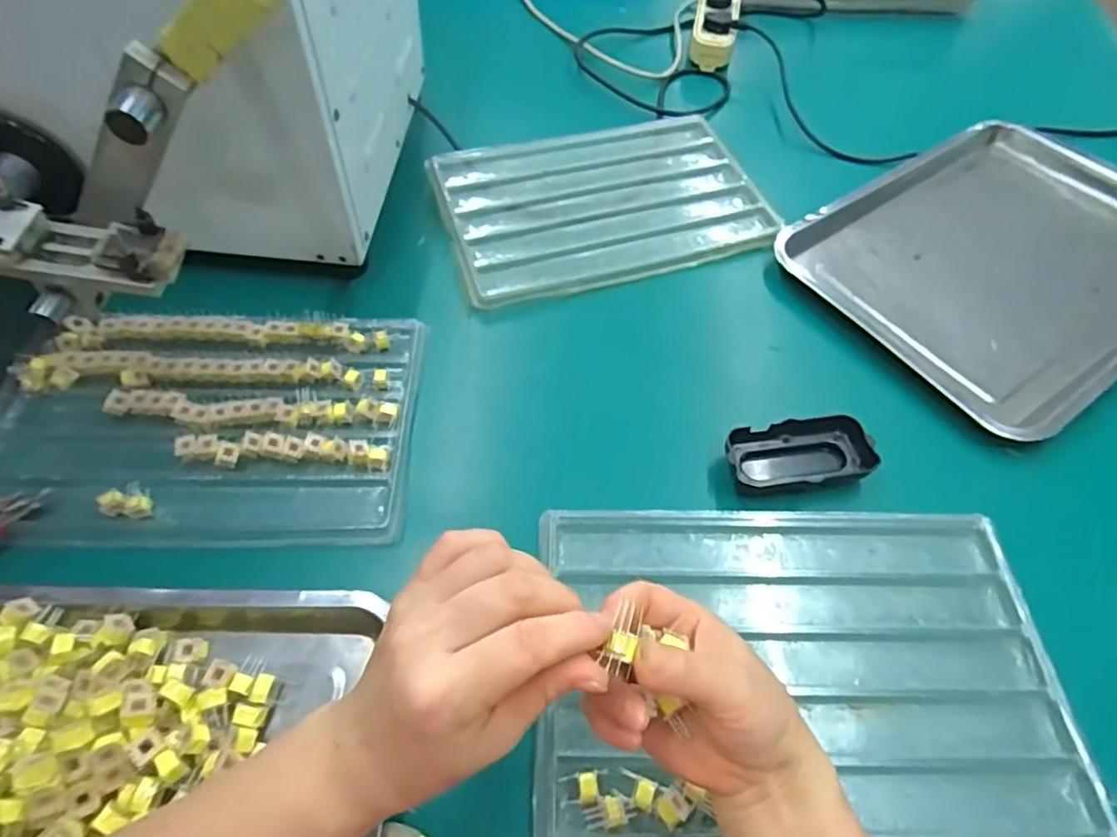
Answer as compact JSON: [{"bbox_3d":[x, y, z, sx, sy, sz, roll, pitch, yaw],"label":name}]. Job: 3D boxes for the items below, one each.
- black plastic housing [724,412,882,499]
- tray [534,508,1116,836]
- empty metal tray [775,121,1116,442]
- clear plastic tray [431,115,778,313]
[{"bbox_3d":[0.185,0.032,0.483,0.106,0.032,0.053,-10,58,-8],"label":"black plastic housing"},{"bbox_3d":[0.151,0.158,0.400,0.324,0.029,0.219,-1,57,-2],"label":"tray"},{"bbox_3d":[0.433,-0.155,0.608,0.374,0.033,0.294,-28,62,-18],"label":"empty metal tray"},{"bbox_3d":[0.039,-0.240,0.657,0.325,0.028,0.239,-15,59,-11],"label":"clear plastic tray"}]

